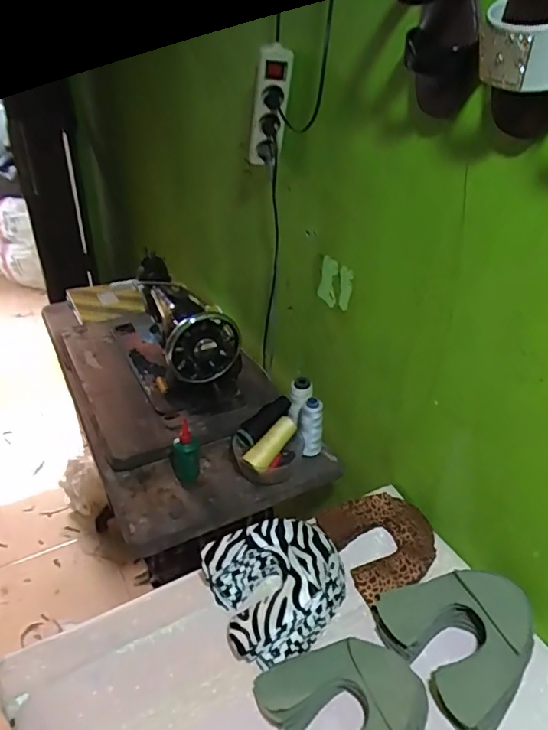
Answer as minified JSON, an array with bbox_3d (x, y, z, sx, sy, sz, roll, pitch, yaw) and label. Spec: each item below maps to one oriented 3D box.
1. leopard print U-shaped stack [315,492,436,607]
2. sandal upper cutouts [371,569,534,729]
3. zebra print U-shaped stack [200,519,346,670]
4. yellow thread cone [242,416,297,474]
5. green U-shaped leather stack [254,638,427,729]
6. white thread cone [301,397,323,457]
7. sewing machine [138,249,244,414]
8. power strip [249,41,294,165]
[{"bbox_3d":[0.165,0.260,0.784,0.151,0.033,0.155,-14,36,-22],"label":"leopard print U-shaped stack"},{"bbox_3d":[0.236,0.334,0.654,0.160,0.069,0.180,-18,38,-26],"label":"sandal upper cutouts"},{"bbox_3d":[0.008,0.287,0.702,0.175,0.070,0.173,-16,37,-24],"label":"zebra print U-shaped stack"},{"bbox_3d":[-0.003,0.137,0.907,0.036,0.037,0.112,27,60,34],"label":"yellow thread cone"},{"bbox_3d":[0.089,0.392,0.585,0.174,0.039,0.168,-17,37,-25],"label":"green U-shaped leather stack"},{"bbox_3d":[0.066,0.115,0.926,0.042,0.108,0.047,5,34,7],"label":"white thread cone"},{"bbox_3d":[-0.183,-0.064,1.106,0.152,0.247,0.333,-12,35,-19],"label":"sewing machine"},{"bbox_3d":[-0.006,-0.408,0.837,0.053,0.207,0.029,-10,58,-16],"label":"power strip"}]

